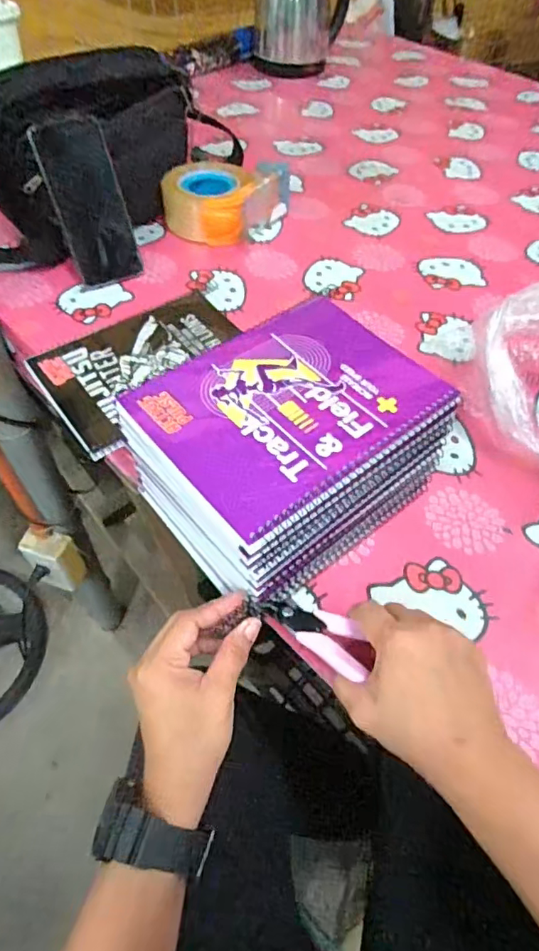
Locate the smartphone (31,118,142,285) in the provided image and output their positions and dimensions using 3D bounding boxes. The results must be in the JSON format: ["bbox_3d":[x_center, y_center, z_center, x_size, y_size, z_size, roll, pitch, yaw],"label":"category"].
[{"bbox_3d":[-0.206,-0.311,0.606,0.075,0.166,0.012,-28,28,-25],"label":"smartphone"}]

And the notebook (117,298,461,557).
[{"bbox_3d":[0.012,-0.053,0.375,0.195,0.007,0.156,-34,62,-24],"label":"notebook"}]

